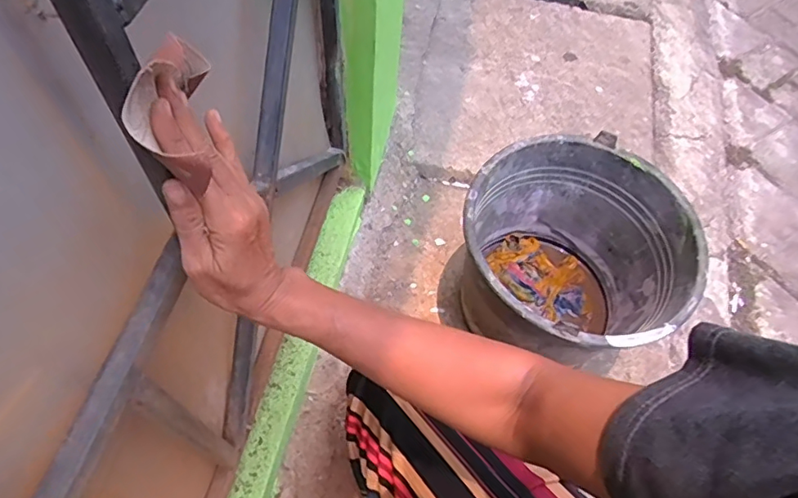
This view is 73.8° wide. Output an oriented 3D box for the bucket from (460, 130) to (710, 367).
[{"bbox_3d":[0.234,0.034,0.781,0.298,0.246,0.294,2,59,-3],"label":"bucket"}]

